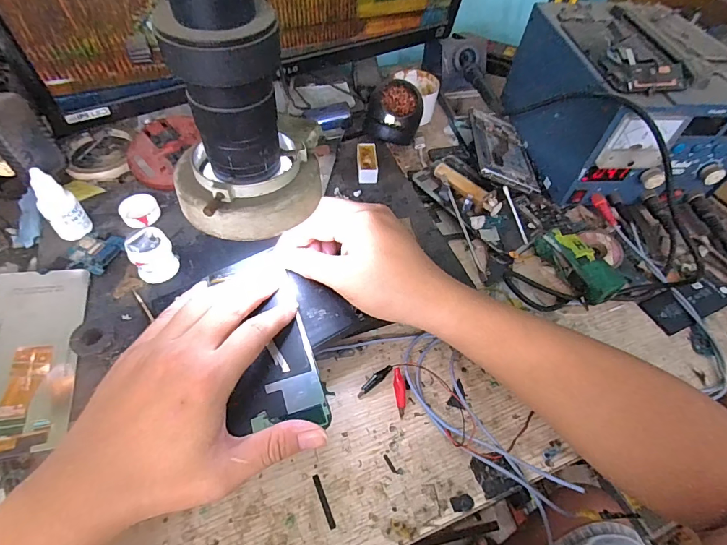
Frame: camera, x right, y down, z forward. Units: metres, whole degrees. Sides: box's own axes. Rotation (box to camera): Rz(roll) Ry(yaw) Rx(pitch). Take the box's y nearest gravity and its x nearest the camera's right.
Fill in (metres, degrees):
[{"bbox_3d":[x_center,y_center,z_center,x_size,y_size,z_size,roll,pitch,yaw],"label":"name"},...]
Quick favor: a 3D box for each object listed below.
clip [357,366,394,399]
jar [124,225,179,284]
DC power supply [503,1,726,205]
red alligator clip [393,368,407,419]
[{"bbox_3d":[0.009,0.090,0.343,0.036,0.008,0.008,-30,61,-23],"label":"clip"},{"bbox_3d":[-0.185,-0.016,0.360,0.032,0.035,0.035,2,53,-2],"label":"jar"},{"bbox_3d":[0.309,-0.197,0.474,0.197,0.135,0.239,-2,54,-5],"label":"DC power supply"},{"bbox_3d":[0.031,0.099,0.337,0.009,0.006,0.039,-2,66,-5],"label":"red alligator clip"}]

